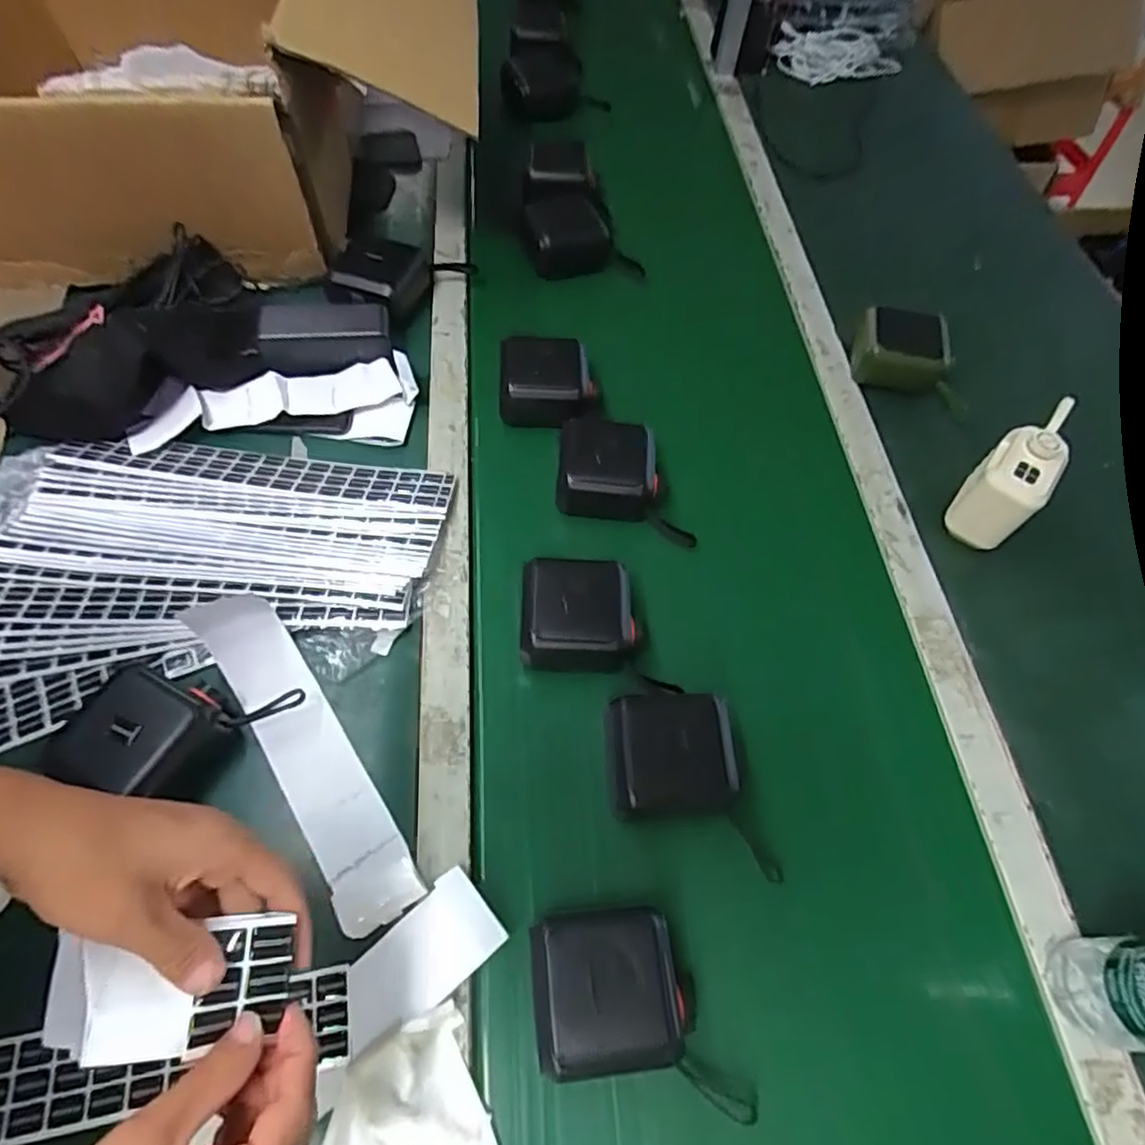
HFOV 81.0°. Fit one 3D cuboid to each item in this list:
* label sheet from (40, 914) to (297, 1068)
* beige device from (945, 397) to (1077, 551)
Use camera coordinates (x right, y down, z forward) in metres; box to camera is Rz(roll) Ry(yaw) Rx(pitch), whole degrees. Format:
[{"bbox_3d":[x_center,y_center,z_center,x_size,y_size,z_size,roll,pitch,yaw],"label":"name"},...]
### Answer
[{"bbox_3d":[-0.187,0.197,0.316,0.100,0.011,0.052,3,61,-16],"label":"label sheet"},{"bbox_3d":[0.431,-0.094,0.654,0.064,0.105,0.131,42,65,18],"label":"beige device"}]

